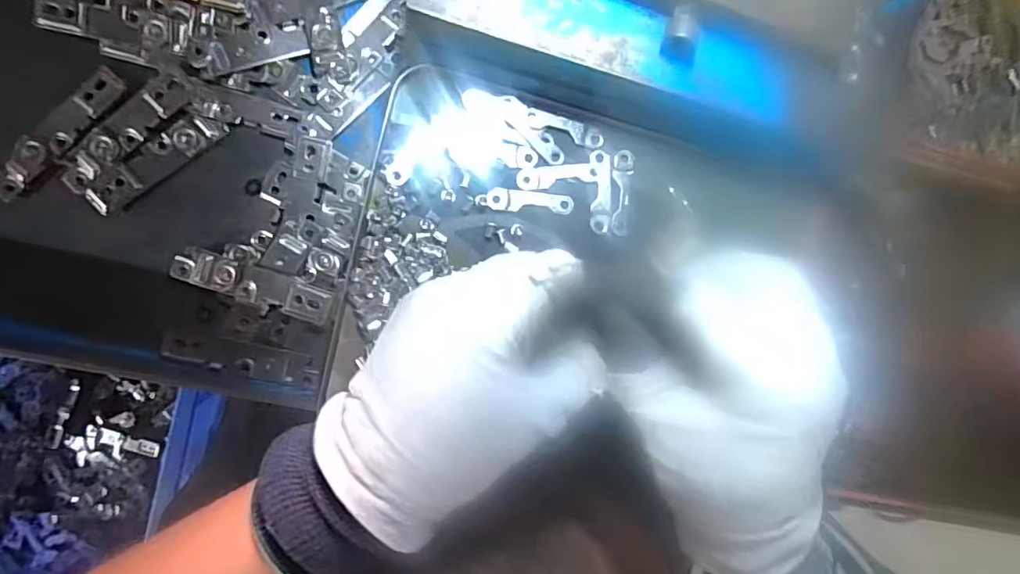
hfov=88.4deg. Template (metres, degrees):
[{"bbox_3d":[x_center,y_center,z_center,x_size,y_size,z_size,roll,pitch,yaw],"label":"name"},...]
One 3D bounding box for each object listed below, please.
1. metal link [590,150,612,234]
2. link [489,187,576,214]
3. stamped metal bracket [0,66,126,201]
[{"bbox_3d":[0.050,-0.053,0.290,0.012,0.004,0.045,0,90,-11],"label":"metal link"},{"bbox_3d":[0.011,-0.046,0.282,0.046,0.004,0.012,5,89,-11],"label":"link"},{"bbox_3d":[-0.244,-0.084,0.282,0.017,0.006,0.085,41,83,-9],"label":"stamped metal bracket"}]

